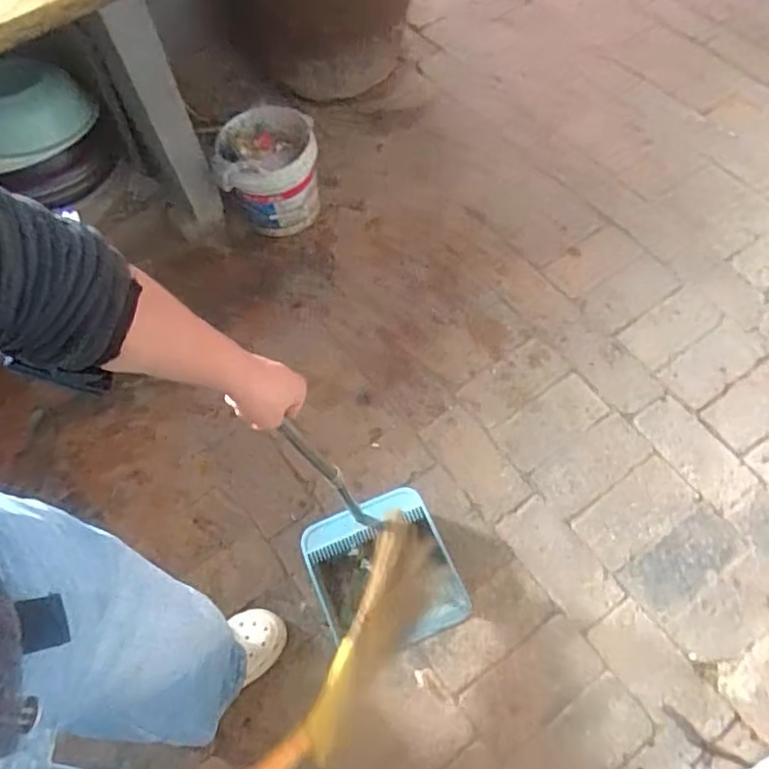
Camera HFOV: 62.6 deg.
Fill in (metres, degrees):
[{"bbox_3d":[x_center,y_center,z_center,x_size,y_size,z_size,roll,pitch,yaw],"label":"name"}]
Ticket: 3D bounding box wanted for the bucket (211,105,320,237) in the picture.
[{"bbox_3d":[-0.263,-0.493,1.468,0.218,0.214,0.228,-1,62,2],"label":"bucket"}]

